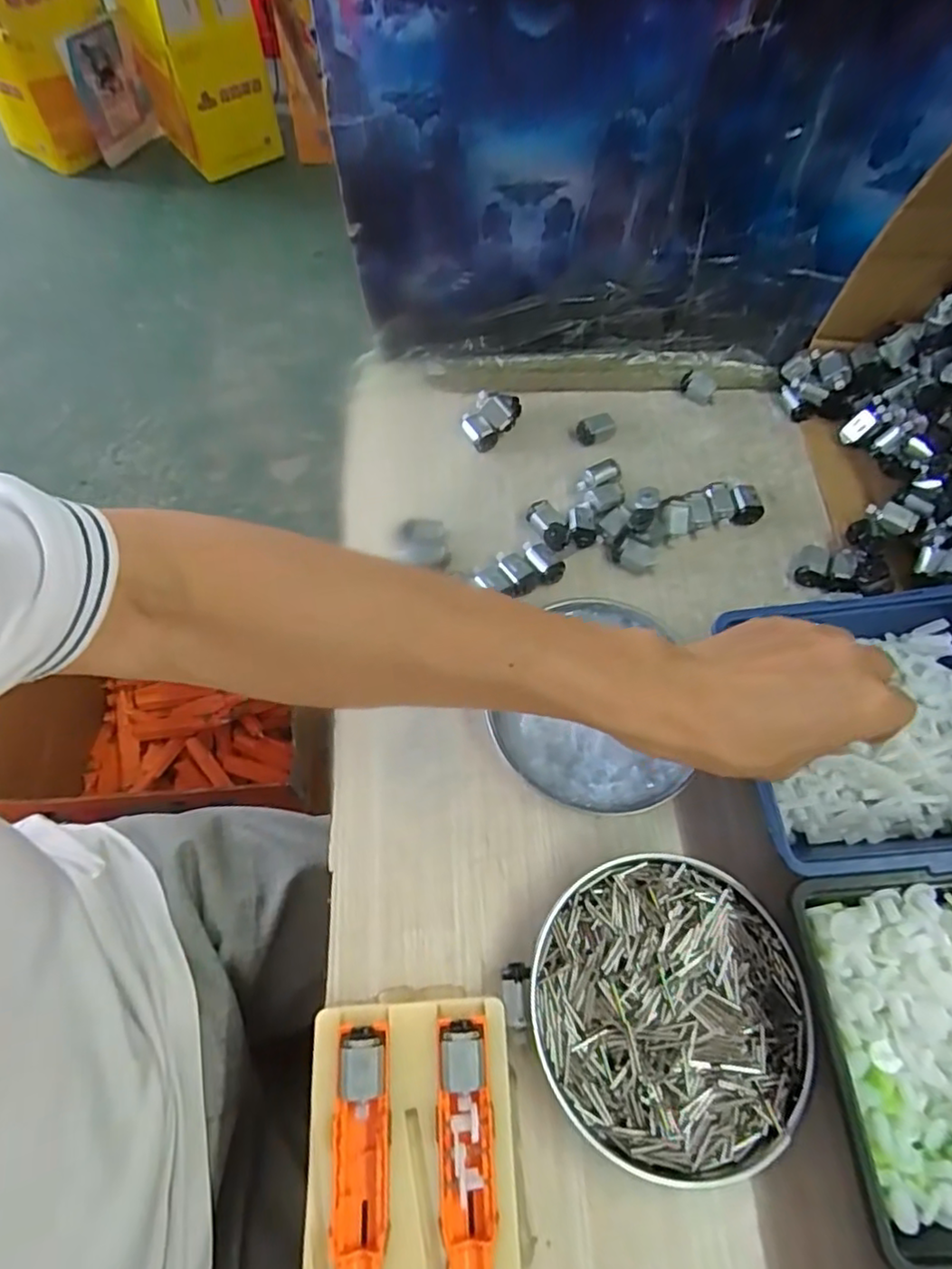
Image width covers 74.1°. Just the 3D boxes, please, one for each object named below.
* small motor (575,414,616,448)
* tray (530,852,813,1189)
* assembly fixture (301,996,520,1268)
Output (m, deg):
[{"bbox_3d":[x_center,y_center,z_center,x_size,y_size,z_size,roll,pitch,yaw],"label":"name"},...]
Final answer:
[{"bbox_3d":[0.092,-0.157,0.484,0.030,0.012,0.020,-22,67,-13],"label":"small motor"},{"bbox_3d":[0.094,0.182,0.314,0.127,0.024,0.131,1,64,-2],"label":"tray"},{"bbox_3d":[-0.028,0.242,0.278,0.088,0.027,0.137,-2,64,-4],"label":"assembly fixture"}]

